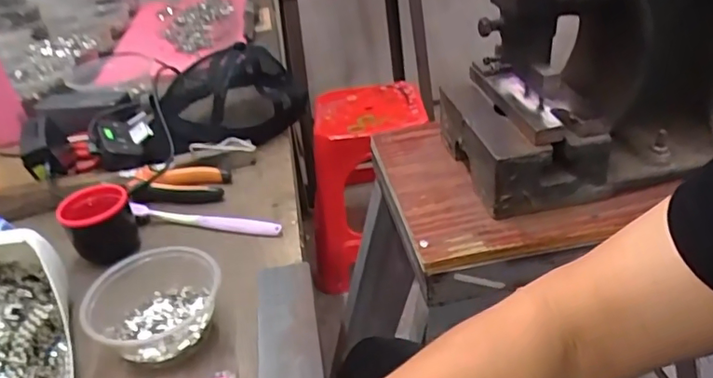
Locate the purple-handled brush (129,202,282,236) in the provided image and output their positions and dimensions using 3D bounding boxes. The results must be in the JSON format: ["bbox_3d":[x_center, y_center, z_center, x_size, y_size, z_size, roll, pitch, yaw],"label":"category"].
[{"bbox_3d":[-0.164,0.031,0.587,0.175,0.012,0.017,5,35,19],"label":"purple-handled brush"}]

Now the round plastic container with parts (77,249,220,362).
[{"bbox_3d":[-0.172,0.094,0.460,0.111,0.045,0.100,15,39,31],"label":"round plastic container with parts"}]

